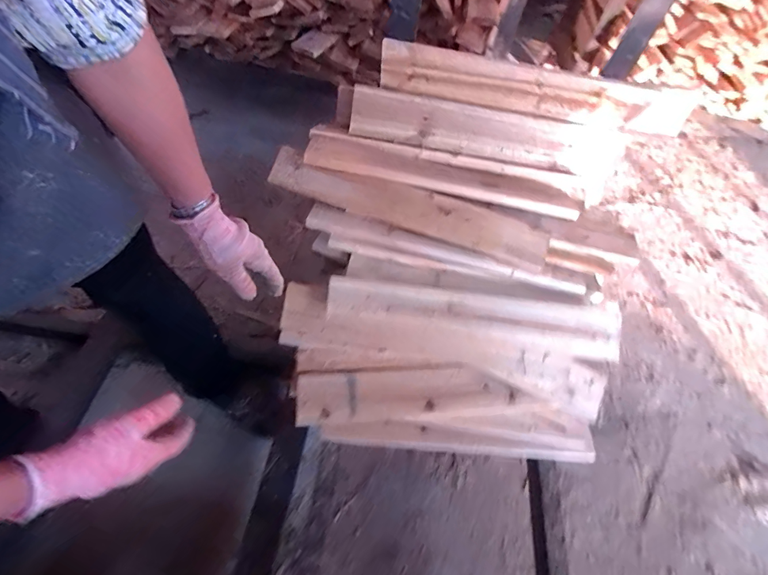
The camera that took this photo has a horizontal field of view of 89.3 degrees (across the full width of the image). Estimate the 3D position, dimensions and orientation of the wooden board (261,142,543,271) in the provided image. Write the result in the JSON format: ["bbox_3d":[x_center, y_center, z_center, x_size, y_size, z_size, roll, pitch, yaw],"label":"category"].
[{"bbox_3d":[0.042,-0.140,0.688,0.494,0.023,0.083,18,82,1],"label":"wooden board"}]

